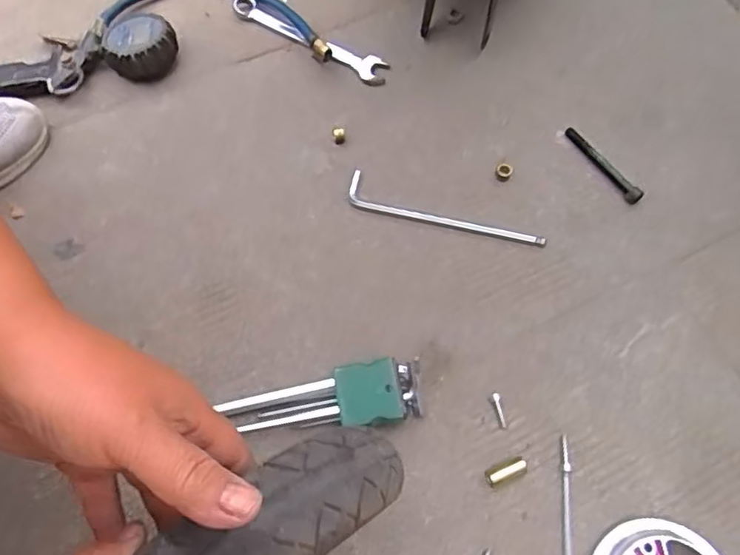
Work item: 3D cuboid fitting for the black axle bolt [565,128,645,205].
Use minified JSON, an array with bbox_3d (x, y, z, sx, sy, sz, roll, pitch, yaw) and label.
[{"bbox_3d":[0.223,-0.109,0.565,0.013,0.014,0.096,-32,70,-14],"label":"black axle bolt"}]

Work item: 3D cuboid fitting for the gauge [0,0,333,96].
[{"bbox_3d":[-0.228,-0.262,0.612,0.349,0.039,0.156,-10,66,-5],"label":"gauge"}]

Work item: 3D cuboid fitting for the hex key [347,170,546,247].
[{"bbox_3d":[0.070,-0.059,0.542,0.185,0.014,0.029,16,67,6],"label":"hex key"}]

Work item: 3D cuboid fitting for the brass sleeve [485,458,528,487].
[{"bbox_3d":[0.105,0.149,0.448,0.032,0.015,0.013,-19,67,-9],"label":"brass sleeve"}]

